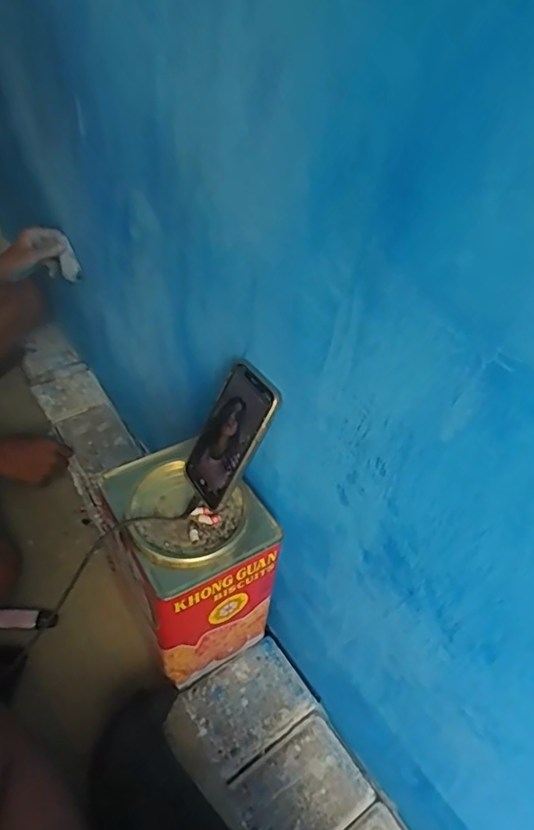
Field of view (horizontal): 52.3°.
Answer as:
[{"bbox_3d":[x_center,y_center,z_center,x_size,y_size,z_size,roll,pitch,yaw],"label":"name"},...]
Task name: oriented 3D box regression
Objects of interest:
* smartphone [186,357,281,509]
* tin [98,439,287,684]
[{"bbox_3d":[-0.038,0.021,0.536,0.009,0.142,0.068,8,28,-44],"label":"smartphone"},{"bbox_3d":[-0.093,0.171,0.644,0.143,0.207,0.173,-20,50,-26],"label":"tin"}]

